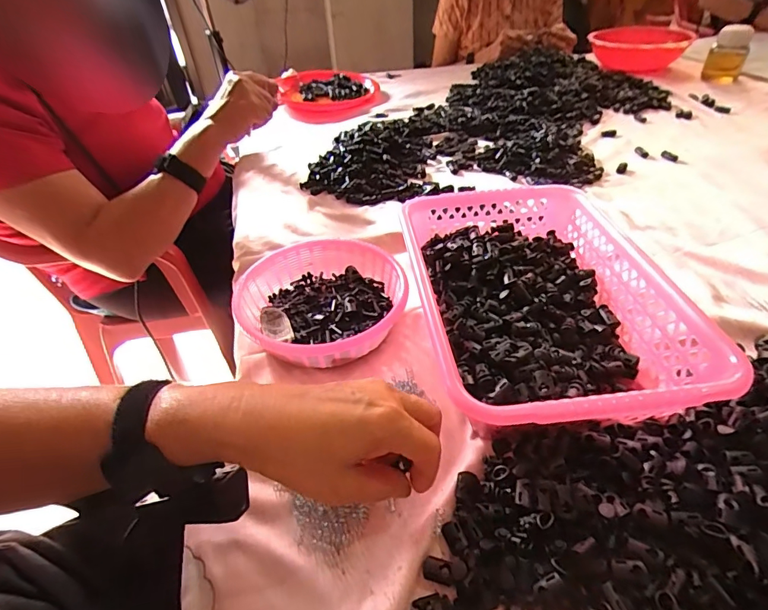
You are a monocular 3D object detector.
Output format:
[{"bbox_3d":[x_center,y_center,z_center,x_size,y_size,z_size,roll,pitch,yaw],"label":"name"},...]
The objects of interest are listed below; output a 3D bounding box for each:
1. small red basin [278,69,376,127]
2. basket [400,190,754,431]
[{"bbox_3d":[-0.123,-0.484,0.983,0.219,0.045,0.241,-10,42,-5],"label":"small red basin"},{"bbox_3d":[0.143,-0.005,0.419,0.201,0.084,0.304,-7,42,-2],"label":"basket"}]

